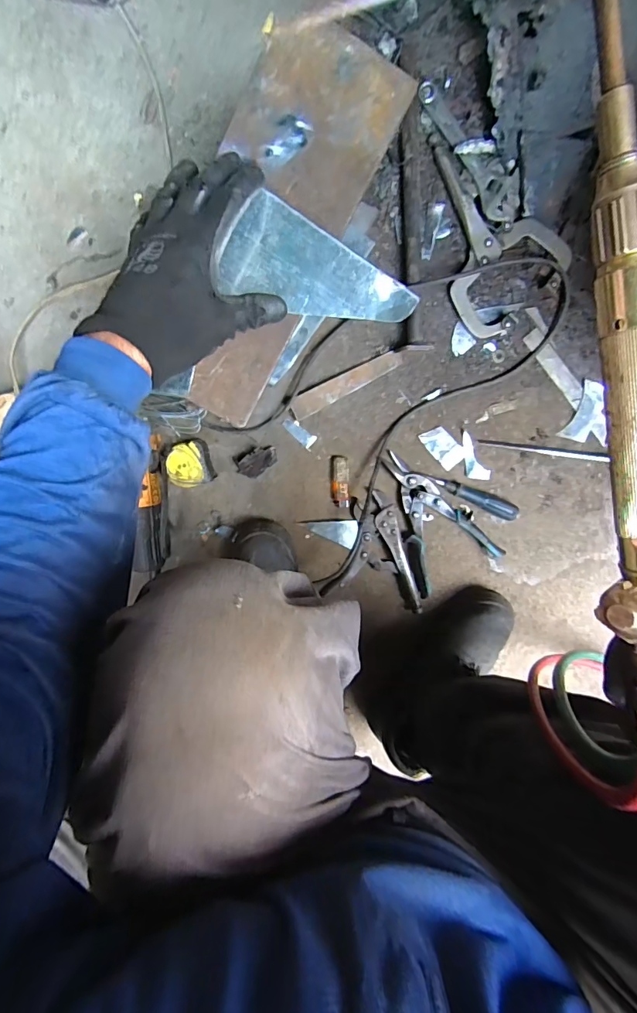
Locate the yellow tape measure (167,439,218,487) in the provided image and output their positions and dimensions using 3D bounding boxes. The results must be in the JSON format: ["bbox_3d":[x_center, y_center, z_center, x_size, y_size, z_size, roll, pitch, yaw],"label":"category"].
[{"bbox_3d":[-0.190,-0.064,0.642,0.057,0.041,0.065,-16,101,3],"label":"yellow tape measure"}]

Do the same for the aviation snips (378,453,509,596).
[{"bbox_3d":[0.170,0.015,0.677,0.136,0.023,0.230,-32,100,6],"label":"aviation snips"}]

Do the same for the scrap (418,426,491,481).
[{"bbox_3d":[0.214,-0.080,0.660,0.059,0.008,0.118,-43,99,8],"label":"scrap"}]

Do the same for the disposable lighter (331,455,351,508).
[{"bbox_3d":[0.034,-0.037,0.657,0.026,0.011,0.078,-4,101,1],"label":"disposable lighter"}]

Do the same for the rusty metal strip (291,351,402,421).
[{"bbox_3d":[0.040,-0.181,0.632,0.172,0.006,0.031,-29,106,2],"label":"rusty metal strip"}]

